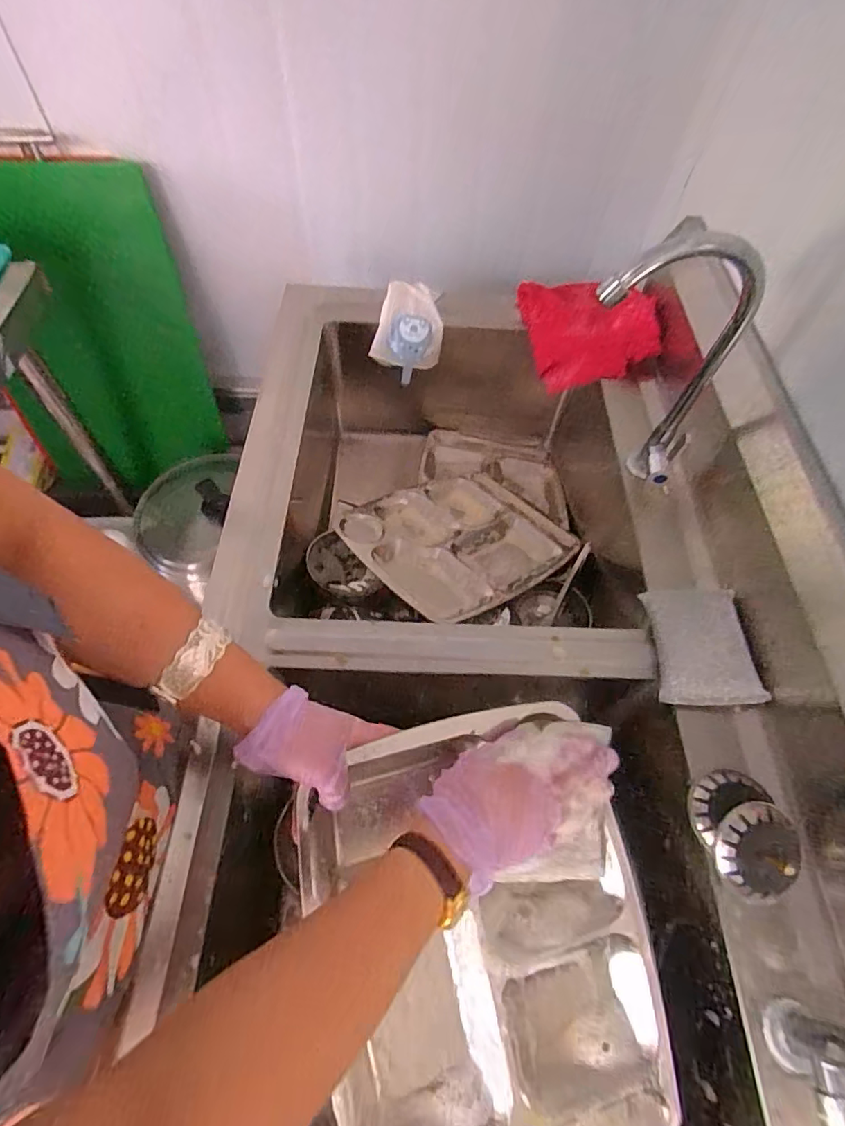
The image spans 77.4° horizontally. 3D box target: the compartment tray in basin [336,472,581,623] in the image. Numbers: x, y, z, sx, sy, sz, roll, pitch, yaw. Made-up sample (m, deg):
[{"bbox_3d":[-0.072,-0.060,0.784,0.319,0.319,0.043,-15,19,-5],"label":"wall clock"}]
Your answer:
[{"bbox_3d":[0.056,-0.035,0.779,0.243,0.030,0.318,41,47,22],"label":"compartment tray in basin"}]

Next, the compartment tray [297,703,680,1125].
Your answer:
[{"bbox_3d":[0.051,0.291,0.404,0.250,0.032,0.330,-10,80,-10],"label":"compartment tray"}]

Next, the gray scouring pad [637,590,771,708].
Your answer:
[{"bbox_3d":[0.278,0.080,0.528,0.089,0.023,0.122,3,59,-1],"label":"gray scouring pad"}]

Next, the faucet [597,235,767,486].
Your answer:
[{"bbox_3d":[0.235,-0.174,0.530,0.164,0.276,0.065,-10,60,-8],"label":"faucet"}]

